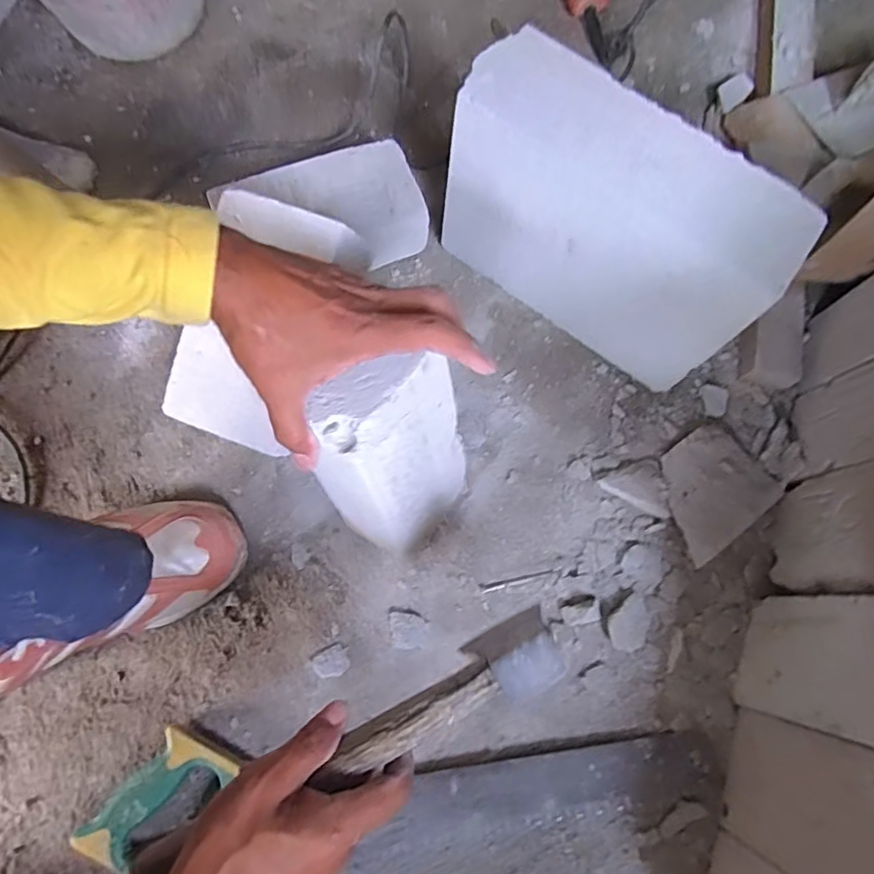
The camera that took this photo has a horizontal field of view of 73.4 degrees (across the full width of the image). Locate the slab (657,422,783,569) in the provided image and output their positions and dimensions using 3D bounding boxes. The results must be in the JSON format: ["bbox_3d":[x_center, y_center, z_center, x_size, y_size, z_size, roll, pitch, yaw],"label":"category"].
[{"bbox_3d":[0.266,0.049,0.571,0.120,0.018,0.101,-32,67,-15],"label":"slab"}]

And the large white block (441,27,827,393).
[{"bbox_3d":[0.154,-0.194,0.549,0.293,0.202,0.110,36,77,7],"label":"large white block"}]

